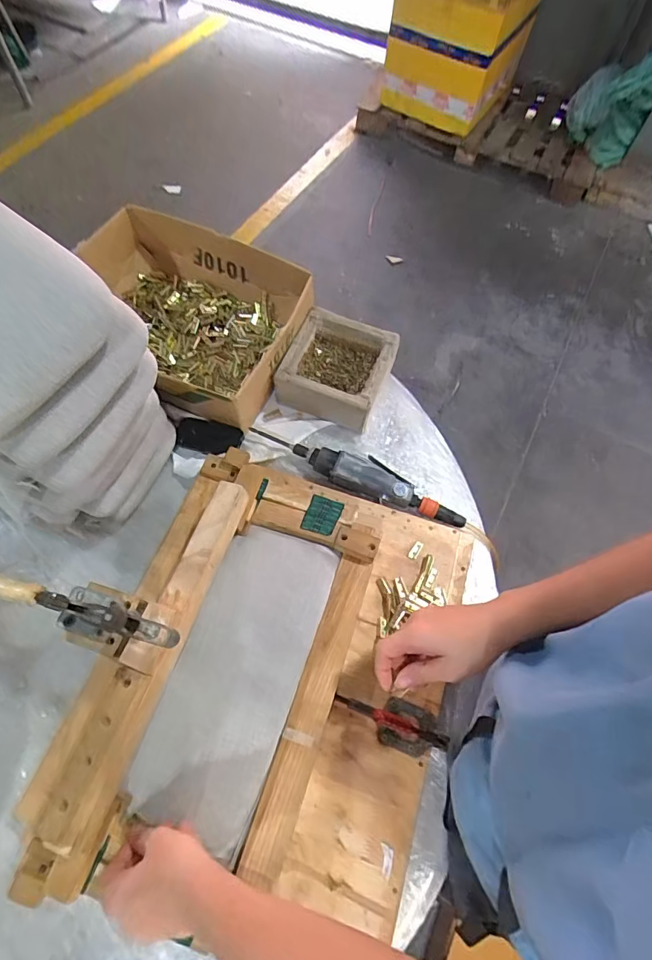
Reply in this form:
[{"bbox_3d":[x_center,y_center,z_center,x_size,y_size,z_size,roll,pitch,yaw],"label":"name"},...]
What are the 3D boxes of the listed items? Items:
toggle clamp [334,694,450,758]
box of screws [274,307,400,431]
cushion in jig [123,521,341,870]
[{"bbox_3d":[0.079,0.295,0.554,0.145,0.067,0.058,17,66,6],"label":"toggle clamp"},{"bbox_3d":[0.021,-0.190,0.787,0.169,0.071,0.172,22,67,8],"label":"box of screws"},{"bbox_3d":[-0.105,0.227,0.566,0.145,0.029,0.349,18,63,6],"label":"cushion in jig"}]

